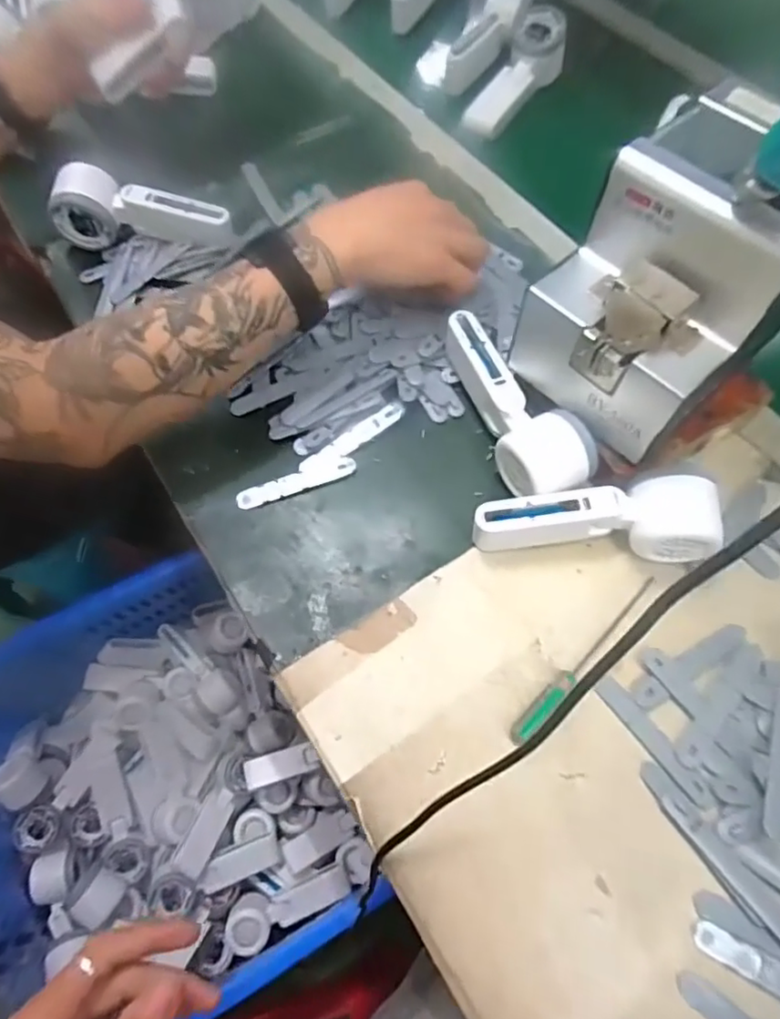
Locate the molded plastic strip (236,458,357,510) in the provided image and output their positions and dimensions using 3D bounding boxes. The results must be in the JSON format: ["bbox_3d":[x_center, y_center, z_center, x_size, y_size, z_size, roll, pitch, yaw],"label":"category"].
[{"bbox_3d":[-0.073,-0.021,0.456,0.094,0.007,0.016,-21,67,-8],"label":"molded plastic strip"}]

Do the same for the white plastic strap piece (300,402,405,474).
[{"bbox_3d":[-0.029,-0.057,0.471,0.096,0.004,0.017,-34,80,-7],"label":"white plastic strap piece"}]

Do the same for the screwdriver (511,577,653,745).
[{"bbox_3d":[0.132,0.097,0.389,0.014,0.013,0.152,41,73,17],"label":"screwdriver"}]

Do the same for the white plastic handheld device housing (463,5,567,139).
[{"bbox_3d":[0.144,-0.483,0.645,0.061,0.049,0.177,23,66,11],"label":"white plastic handheld device housing"}]

